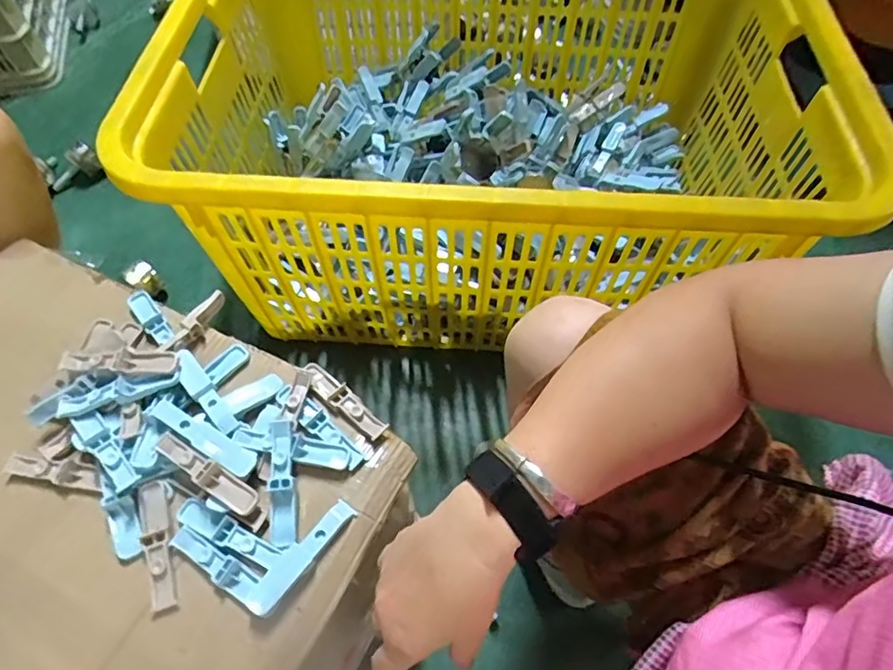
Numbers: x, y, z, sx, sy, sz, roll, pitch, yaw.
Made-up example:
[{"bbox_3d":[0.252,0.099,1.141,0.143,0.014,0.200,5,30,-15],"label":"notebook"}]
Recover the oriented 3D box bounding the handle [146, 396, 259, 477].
[{"bbox_3d":[-0.208,0.080,0.457,0.112,0.017,0.023,27,63,15],"label":"handle"}]

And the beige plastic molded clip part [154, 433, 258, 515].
[{"bbox_3d":[-0.195,0.111,0.441,0.097,0.007,0.021,28,63,15],"label":"beige plastic molded clip part"}]

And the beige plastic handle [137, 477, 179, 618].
[{"bbox_3d":[-0.230,0.166,0.430,0.024,0.010,0.101,-16,61,-9],"label":"beige plastic handle"}]

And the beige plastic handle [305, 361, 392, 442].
[{"bbox_3d":[-0.094,0.059,0.497,0.096,0.018,0.021,38,66,19],"label":"beige plastic handle"}]

